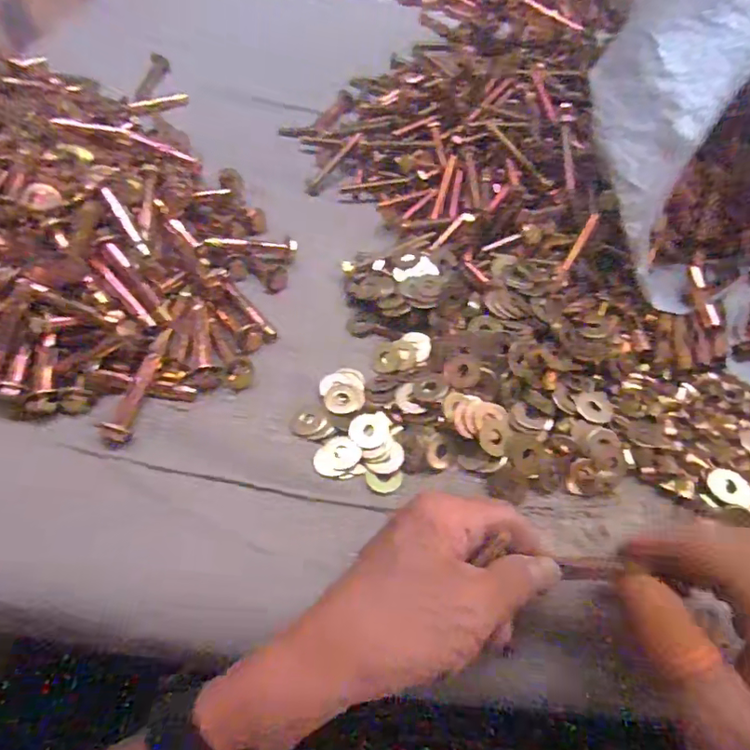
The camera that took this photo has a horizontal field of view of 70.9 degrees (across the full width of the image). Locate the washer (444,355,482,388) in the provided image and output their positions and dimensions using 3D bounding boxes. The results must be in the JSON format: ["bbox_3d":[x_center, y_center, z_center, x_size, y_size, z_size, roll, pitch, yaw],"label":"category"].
[{"bbox_3d":[0.052,-0.002,0.312,0.021,0.004,0.018,2,87,15],"label":"washer"}]

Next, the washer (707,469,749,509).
[{"bbox_3d":[0.197,0.061,0.291,0.025,0.004,0.020,29,60,18],"label":"washer"}]

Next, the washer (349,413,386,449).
[{"bbox_3d":[-0.004,0.032,0.309,0.021,0.004,0.022,3,55,1],"label":"washer"}]

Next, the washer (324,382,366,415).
[{"bbox_3d":[-0.018,0.013,0.322,0.024,0.004,0.024,0,55,0],"label":"washer"}]

